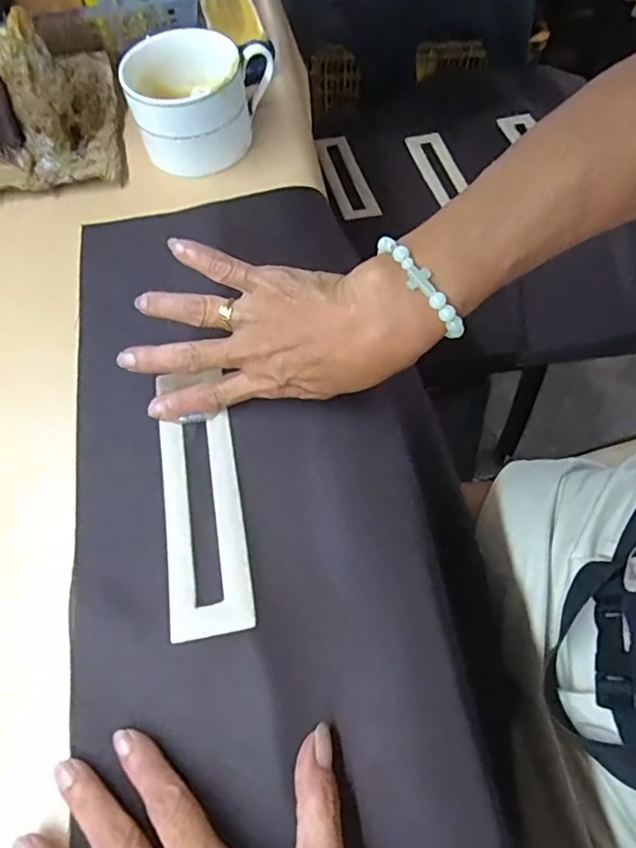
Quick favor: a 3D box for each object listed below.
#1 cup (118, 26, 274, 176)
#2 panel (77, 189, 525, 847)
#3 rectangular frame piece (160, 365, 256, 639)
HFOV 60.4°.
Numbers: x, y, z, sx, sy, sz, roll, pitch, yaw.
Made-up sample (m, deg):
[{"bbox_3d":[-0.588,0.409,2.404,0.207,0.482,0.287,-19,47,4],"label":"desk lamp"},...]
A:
[{"bbox_3d":[-0.085,-0.238,0.406,0.102,0.063,0.070,-10,63,-4],"label":"cup"},{"bbox_3d":[-0.030,0.034,0.306,0.202,0.027,0.440,-9,63,-5],"label":"panel"},{"bbox_3d":[-0.065,0.037,0.299,0.042,0.010,0.150,-11,62,-6],"label":"rectangular frame piece"}]

